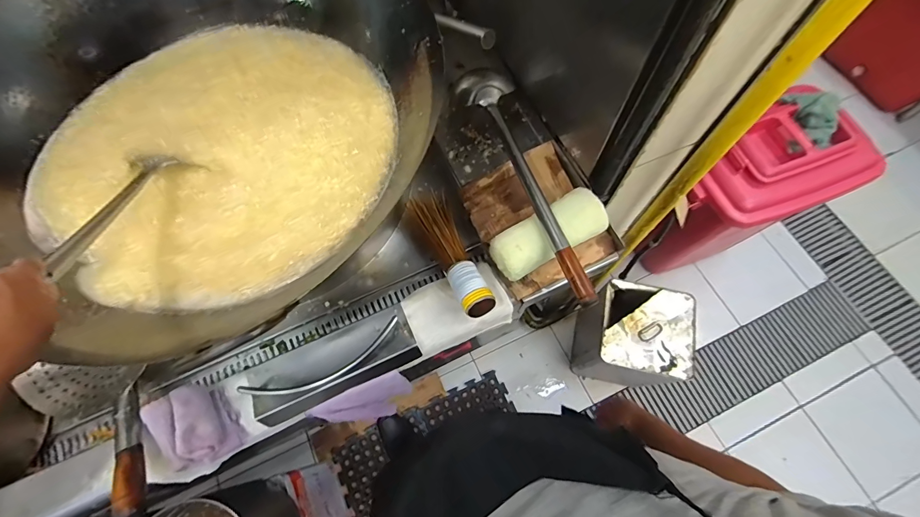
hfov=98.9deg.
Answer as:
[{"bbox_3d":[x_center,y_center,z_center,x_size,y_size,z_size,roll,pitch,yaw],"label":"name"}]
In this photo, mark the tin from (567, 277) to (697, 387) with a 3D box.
[{"bbox_3d":[0.506,0.247,1.210,0.234,0.364,0.226,12,70,6],"label":"tin"}]

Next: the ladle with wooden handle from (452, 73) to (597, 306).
[{"bbox_3d":[0.114,-0.146,0.646,0.093,0.054,0.472,-18,70,-6],"label":"ladle with wooden handle"}]

